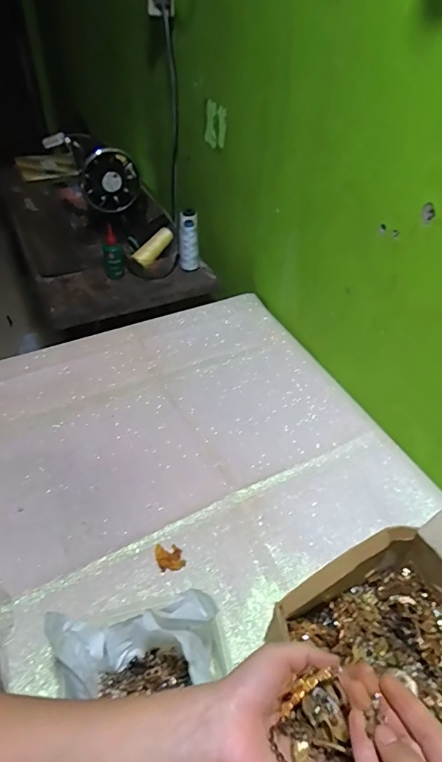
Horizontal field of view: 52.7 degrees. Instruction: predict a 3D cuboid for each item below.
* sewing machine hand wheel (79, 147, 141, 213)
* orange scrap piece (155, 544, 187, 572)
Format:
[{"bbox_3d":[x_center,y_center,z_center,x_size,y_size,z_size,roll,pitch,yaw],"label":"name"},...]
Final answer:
[{"bbox_3d":[-0.255,-0.458,1.017,0.132,0.127,0.056,-17,49,-19],"label":"sewing machine hand wheel"},{"bbox_3d":[-0.066,0.228,0.578,0.037,0.007,0.033,-4,45,-5],"label":"orange scrap piece"}]

